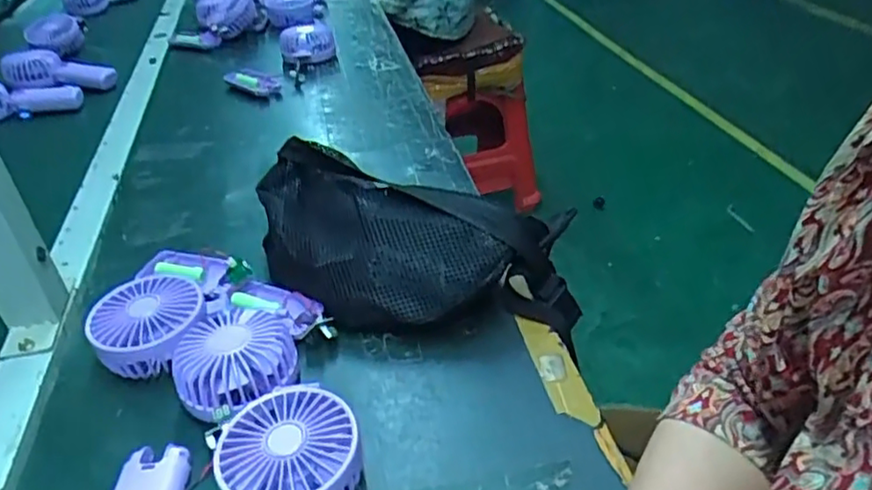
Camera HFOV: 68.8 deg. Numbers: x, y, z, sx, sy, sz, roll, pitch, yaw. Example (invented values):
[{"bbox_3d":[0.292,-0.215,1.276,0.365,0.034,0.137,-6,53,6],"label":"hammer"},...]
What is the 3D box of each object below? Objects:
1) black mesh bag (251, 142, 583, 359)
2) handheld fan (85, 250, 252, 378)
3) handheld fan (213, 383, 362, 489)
[{"bbox_3d":[-0.038,-0.004,0.541,0.294,0.087,0.138,12,40,21],"label":"black mesh bag"},{"bbox_3d":[-0.220,0.045,0.531,0.103,0.042,0.148,-1,37,6],"label":"handheld fan"},{"bbox_3d":[-0.091,0.135,0.399,0.082,0.042,0.086,-3,37,2],"label":"handheld fan"}]

